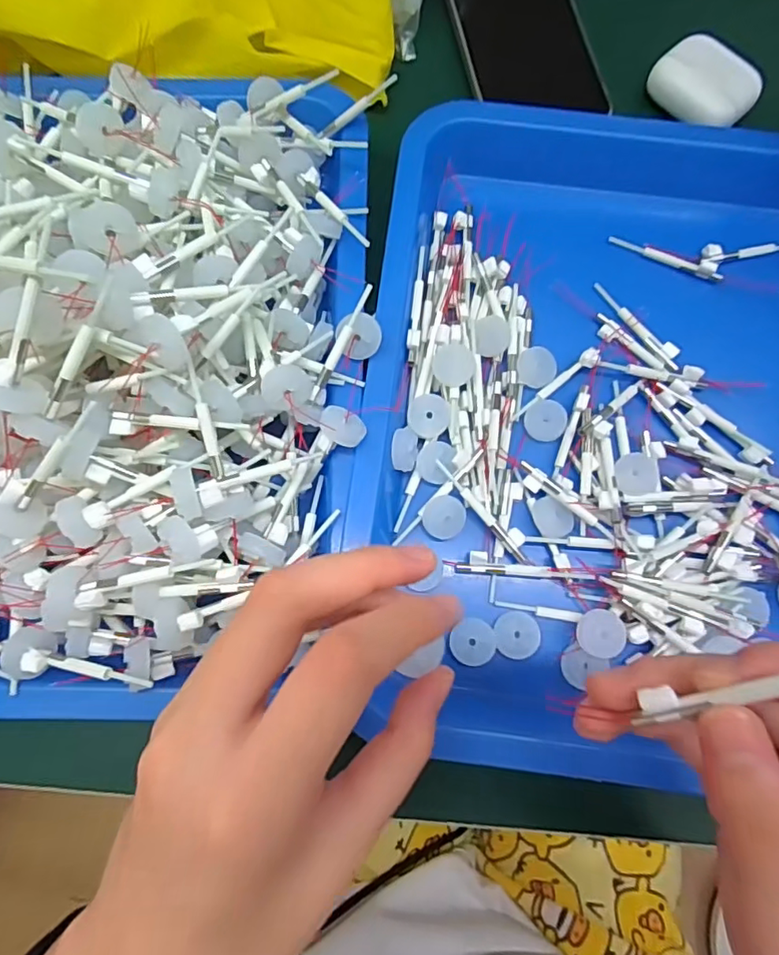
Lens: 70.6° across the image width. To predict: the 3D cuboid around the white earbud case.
[{"bbox_3d":[0.182,-0.230,0.319,0.036,0.022,0.056,-37,80,-8],"label":"white earbud case"}]

